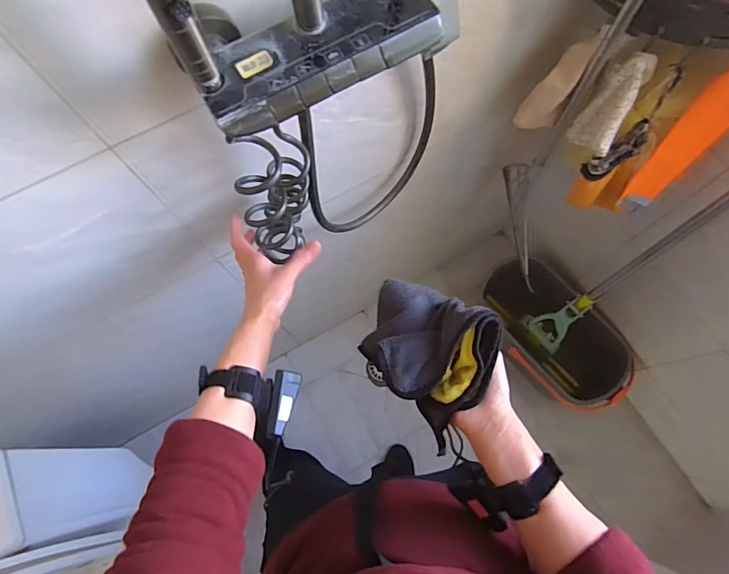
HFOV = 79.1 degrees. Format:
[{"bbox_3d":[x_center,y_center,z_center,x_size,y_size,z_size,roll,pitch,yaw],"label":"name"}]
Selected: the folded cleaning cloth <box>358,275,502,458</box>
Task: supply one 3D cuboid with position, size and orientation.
[{"bbox_3d":[0.064,0.061,0.468,0.150,0.068,0.122,40,78,12],"label":"folded cleaning cloth"}]

